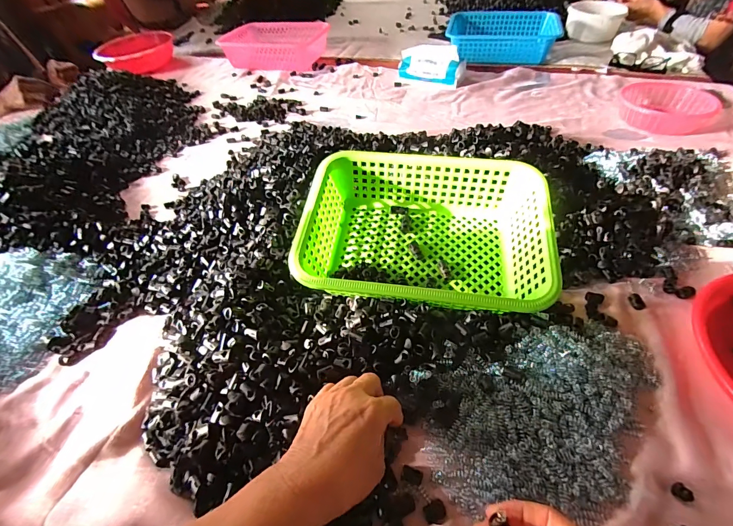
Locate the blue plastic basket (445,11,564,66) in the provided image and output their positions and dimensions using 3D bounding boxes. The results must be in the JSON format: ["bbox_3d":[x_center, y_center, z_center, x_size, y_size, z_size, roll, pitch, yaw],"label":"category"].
[{"bbox_3d":[0.394,-0.663,1.025,0.305,0.075,0.201,8,50,10],"label":"blue plastic basket"}]

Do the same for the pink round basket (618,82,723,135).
[{"bbox_3d":[0.638,-0.330,0.739,0.159,0.046,0.148,-2,49,2],"label":"pink round basket"}]

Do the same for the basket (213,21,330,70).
[{"bbox_3d":[-0.283,-0.690,1.105,0.323,0.075,0.245,-3,49,2],"label":"basket"}]

